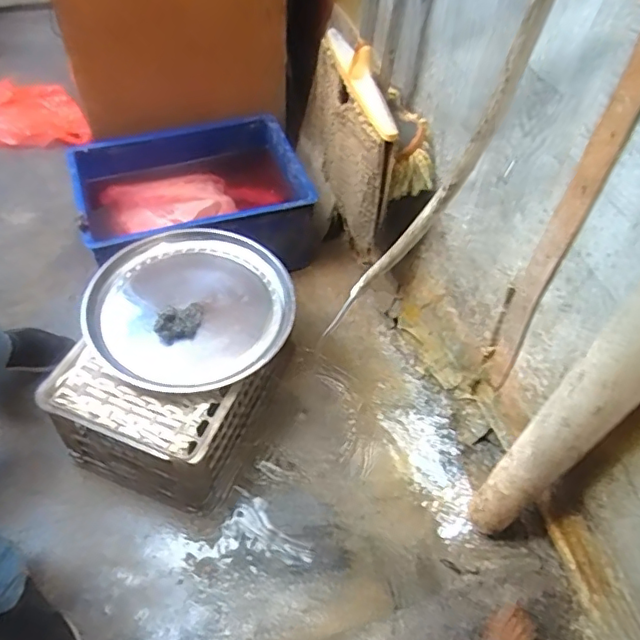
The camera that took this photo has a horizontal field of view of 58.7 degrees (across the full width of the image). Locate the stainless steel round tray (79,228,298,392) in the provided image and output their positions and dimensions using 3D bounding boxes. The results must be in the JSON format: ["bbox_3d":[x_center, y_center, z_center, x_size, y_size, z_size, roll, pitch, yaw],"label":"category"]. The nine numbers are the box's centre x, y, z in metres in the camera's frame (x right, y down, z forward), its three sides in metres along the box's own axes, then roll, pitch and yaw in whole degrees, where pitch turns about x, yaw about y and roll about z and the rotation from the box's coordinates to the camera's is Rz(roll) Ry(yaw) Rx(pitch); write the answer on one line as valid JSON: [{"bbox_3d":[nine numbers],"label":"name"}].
[{"bbox_3d":[-0.242,-0.024,1.087,0.364,0.067,0.359,1,50,-1],"label":"stainless steel round tray"}]

